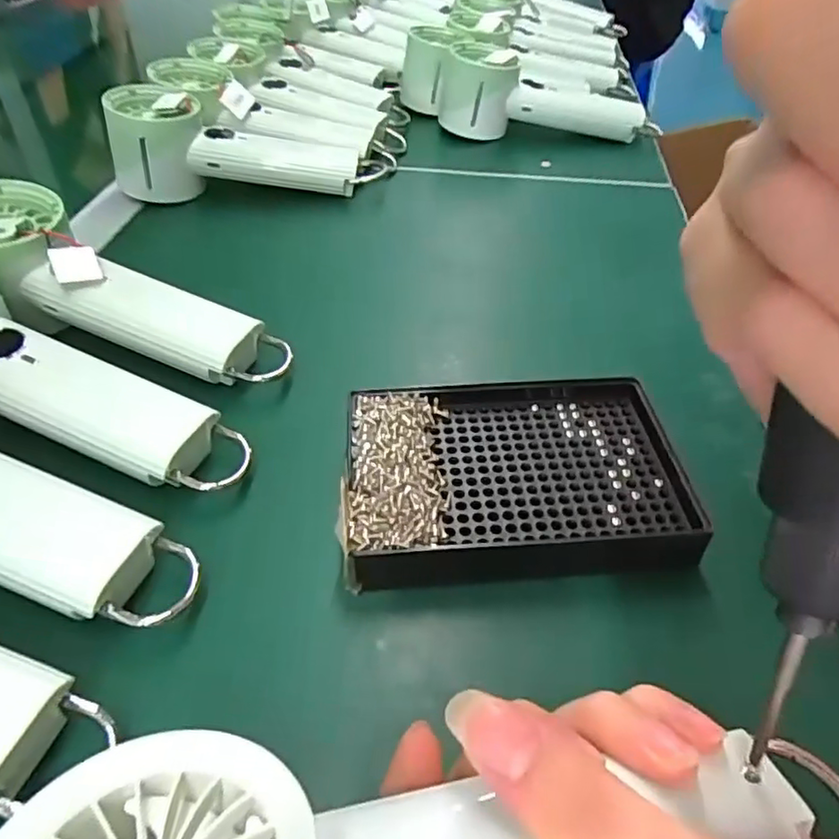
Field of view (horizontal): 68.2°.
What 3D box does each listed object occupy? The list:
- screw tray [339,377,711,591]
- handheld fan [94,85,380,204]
[{"bbox_3d":[0.040,0.024,0.268,0.142,0.031,0.092,-4,44,-6],"label":"screw tray"},{"bbox_3d":[-0.127,-0.207,0.465,0.195,0.062,0.062,-5,44,-6],"label":"handheld fan"}]

